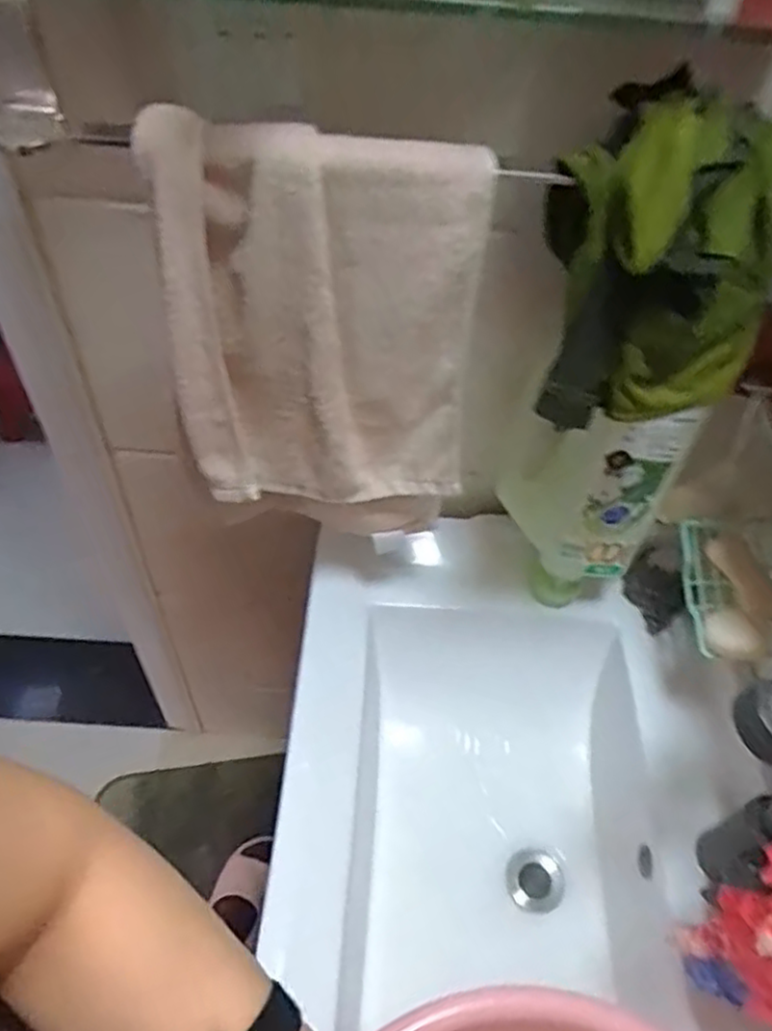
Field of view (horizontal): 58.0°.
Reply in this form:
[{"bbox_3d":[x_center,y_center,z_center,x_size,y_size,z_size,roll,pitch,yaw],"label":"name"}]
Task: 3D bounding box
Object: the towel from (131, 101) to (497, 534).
[{"bbox_3d":[-0.048,-0.105,0.543,0.211,0.357,0.061,-5,51,-9],"label":"towel"}]

